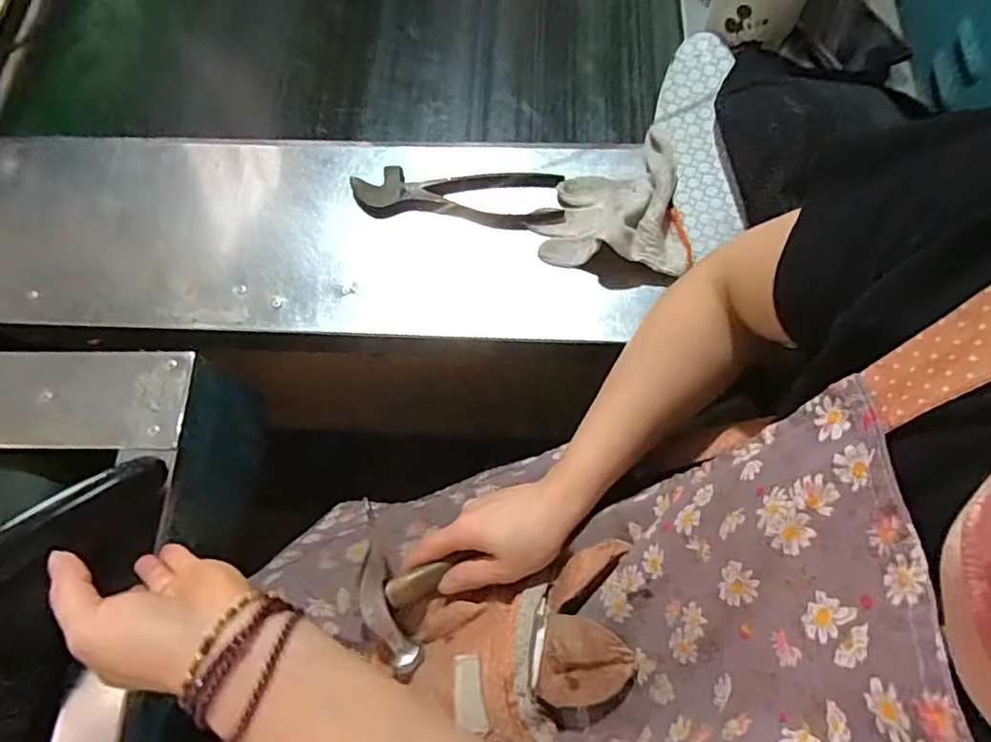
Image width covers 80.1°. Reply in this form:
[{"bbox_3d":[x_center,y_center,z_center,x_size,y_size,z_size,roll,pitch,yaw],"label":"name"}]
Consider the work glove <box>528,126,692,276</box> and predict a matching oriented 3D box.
[{"bbox_3d":[0.100,-0.144,0.533,0.133,0.043,0.135,-12,71,2],"label":"work glove"}]

